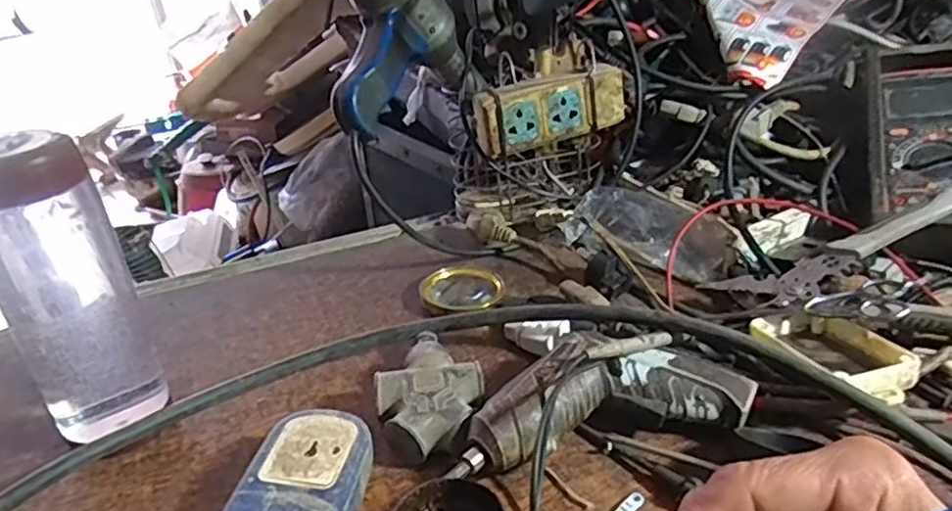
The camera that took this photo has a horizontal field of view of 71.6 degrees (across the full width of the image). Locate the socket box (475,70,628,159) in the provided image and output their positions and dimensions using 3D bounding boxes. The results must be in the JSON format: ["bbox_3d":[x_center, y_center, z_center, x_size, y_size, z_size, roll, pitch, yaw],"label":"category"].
[{"bbox_3d":[0.067,-0.135,0.602,0.139,0.056,0.038,-12,32,-12],"label":"socket box"}]

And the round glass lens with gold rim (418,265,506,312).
[{"bbox_3d":[-0.010,0.026,0.545,0.070,0.014,0.060,-14,32,-14],"label":"round glass lens with gold rim"}]

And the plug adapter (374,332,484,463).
[{"bbox_3d":[-0.034,0.087,0.425,0.069,0.025,0.089,-25,36,-29],"label":"plug adapter"}]

